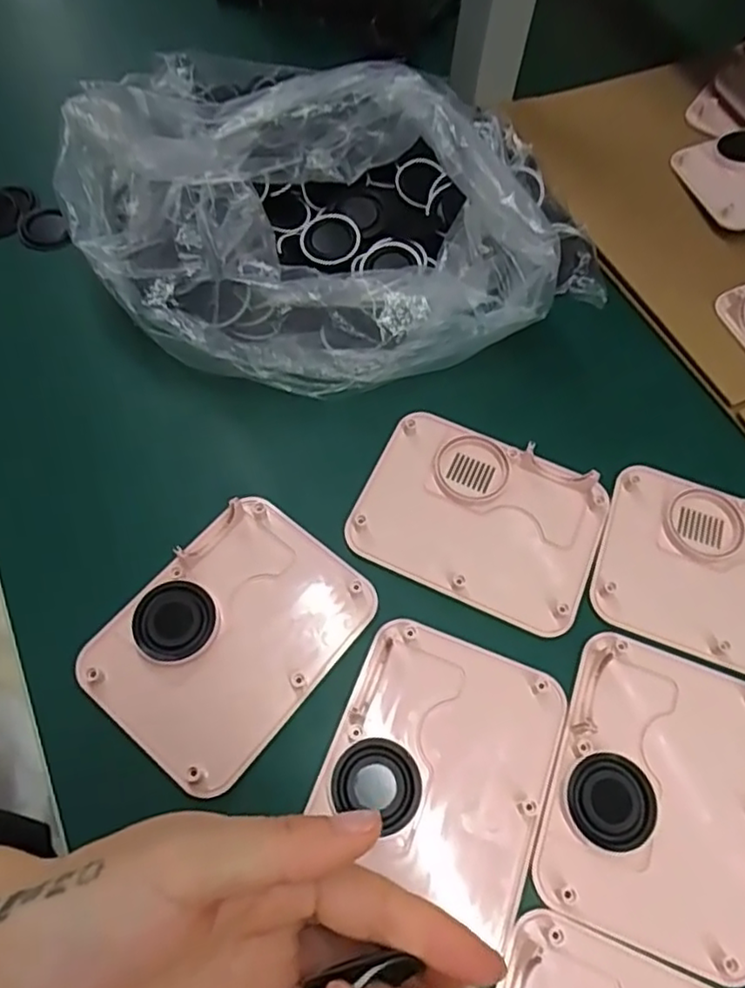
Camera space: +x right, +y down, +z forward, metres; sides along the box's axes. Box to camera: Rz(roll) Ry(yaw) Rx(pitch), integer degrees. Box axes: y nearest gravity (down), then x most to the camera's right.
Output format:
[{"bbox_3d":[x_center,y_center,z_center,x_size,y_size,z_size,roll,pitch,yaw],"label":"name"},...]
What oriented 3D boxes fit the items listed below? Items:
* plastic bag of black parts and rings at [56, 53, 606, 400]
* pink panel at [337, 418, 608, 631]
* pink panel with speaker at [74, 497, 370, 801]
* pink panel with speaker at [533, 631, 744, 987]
[{"bbox_3d":[-0.029,-0.186,0.393,0.292,0.098,0.237,-18,65,-11],"label":"plastic bag of black parts and rings"},{"bbox_3d":[0.058,0.012,0.354,0.124,0.010,0.095,22,67,9],"label":"pink panel"},{"bbox_3d":[-0.069,0.068,0.320,0.093,0.009,0.126,38,67,15],"label":"pink panel with speaker"},{"bbox_3d":[0.133,0.132,0.295,0.096,0.009,0.125,21,64,7],"label":"pink panel with speaker"}]

